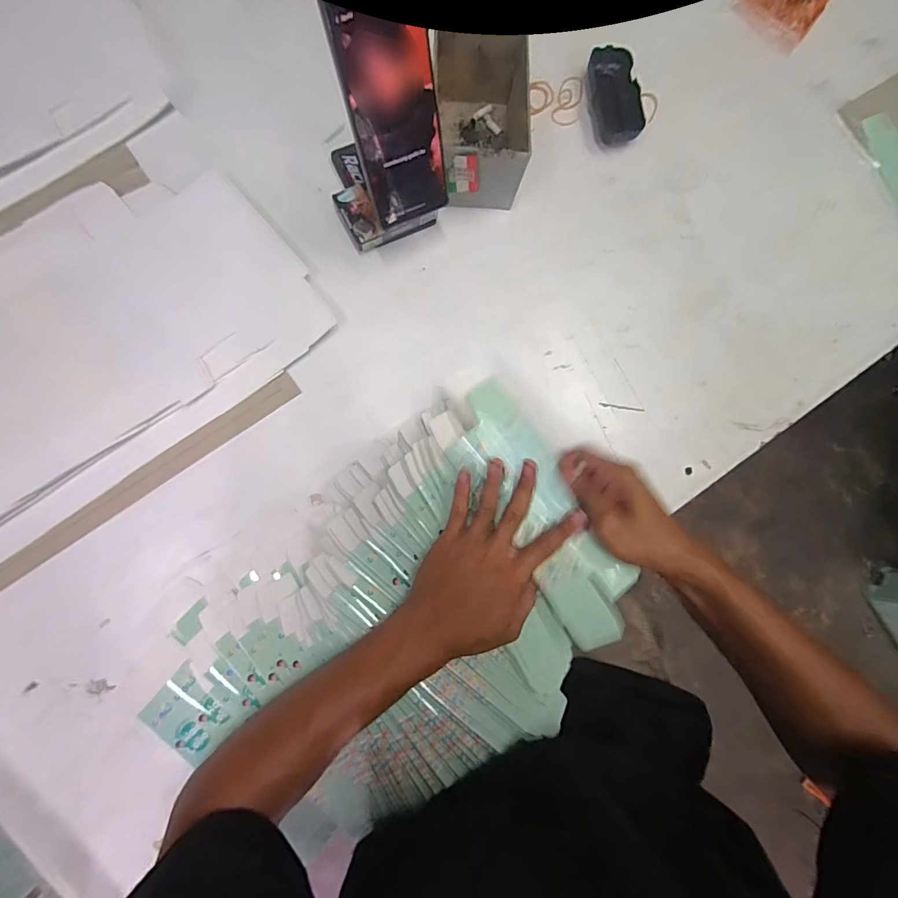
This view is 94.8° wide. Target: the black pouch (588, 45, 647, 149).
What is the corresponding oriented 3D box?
[{"bbox_3d":[0.198,-0.423,0.494,0.056,0.017,0.106,-11,87,-7],"label":"black pouch"}]

